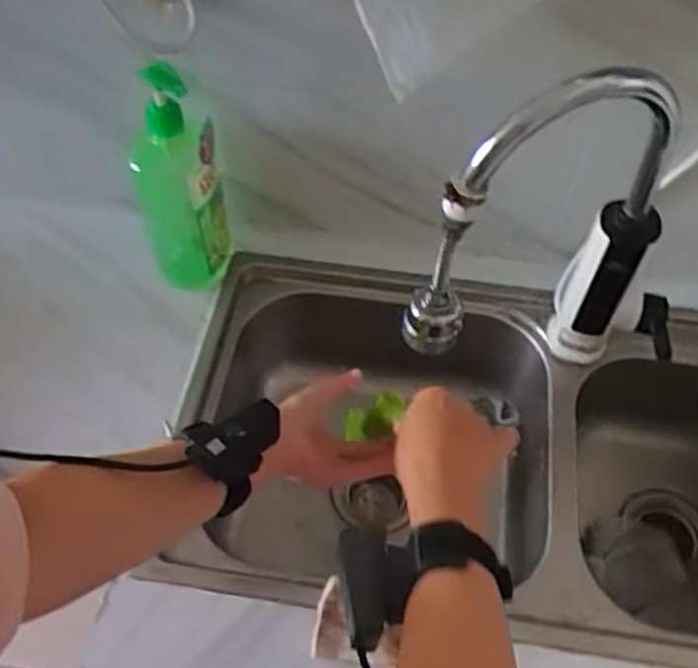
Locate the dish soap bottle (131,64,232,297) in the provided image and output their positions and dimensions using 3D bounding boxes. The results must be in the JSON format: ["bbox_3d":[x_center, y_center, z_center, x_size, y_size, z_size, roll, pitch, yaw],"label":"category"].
[{"bbox_3d":[-0.179,-0.159,0.766,0.094,0.262,0.074,-12,56,-10],"label":"dish soap bottle"}]

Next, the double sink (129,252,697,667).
[{"bbox_3d":[0.146,0.163,0.830,0.642,0.227,0.386,6,55,4],"label":"double sink"}]

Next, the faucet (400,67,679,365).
[{"bbox_3d":[0.170,-0.064,0.653,0.243,0.366,0.069,-21,58,-15],"label":"faucet"}]

